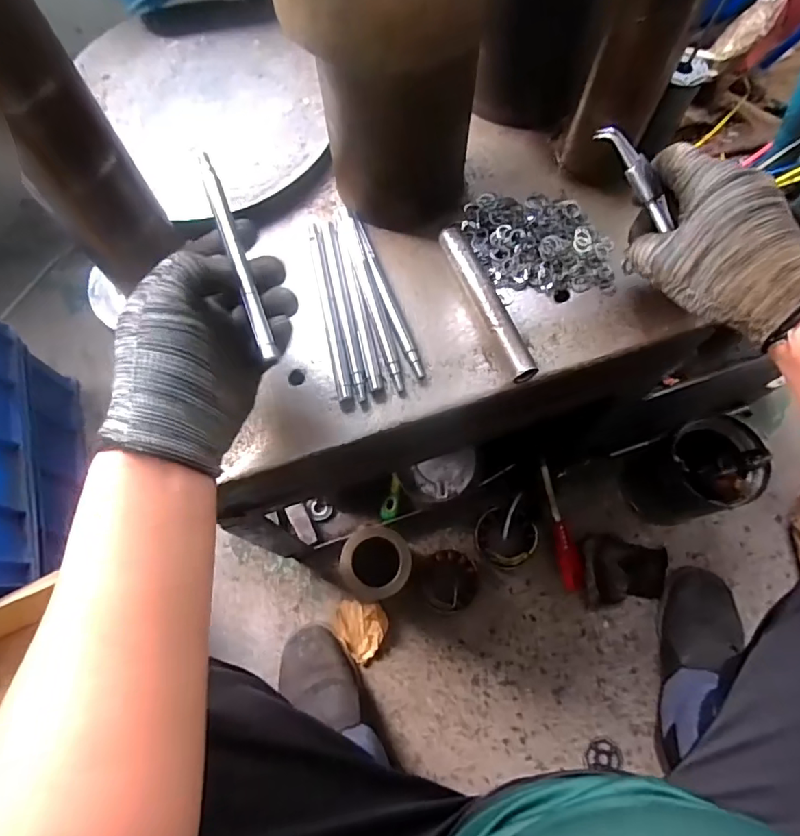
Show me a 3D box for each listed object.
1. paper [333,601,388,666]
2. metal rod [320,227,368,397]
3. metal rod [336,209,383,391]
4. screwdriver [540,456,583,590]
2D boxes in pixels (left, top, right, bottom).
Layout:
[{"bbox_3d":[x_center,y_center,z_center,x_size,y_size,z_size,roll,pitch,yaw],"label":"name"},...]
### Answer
[{"bbox_3d":[-0.052,0.292,0.755,0.068,0.031,0.080,-36,74,-11],"label":"paper"},{"bbox_3d":[-0.045,-0.090,0.429,0.011,0.007,0.161,-12,71,-3],"label":"metal rod"},{"bbox_3d":[-0.034,-0.098,0.429,0.012,0.013,0.160,-12,71,-3],"label":"metal rod"},{"bbox_3d":[0.238,0.158,0.798,0.034,0.030,0.193,-13,86,-4],"label":"screwdriver"}]

